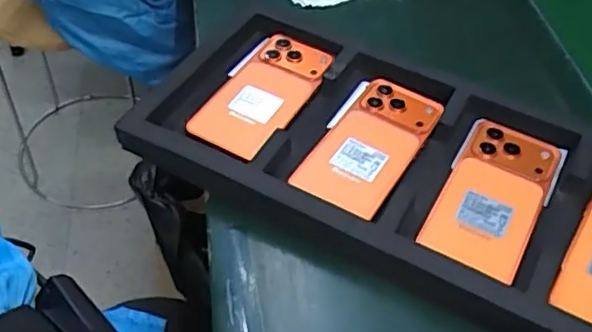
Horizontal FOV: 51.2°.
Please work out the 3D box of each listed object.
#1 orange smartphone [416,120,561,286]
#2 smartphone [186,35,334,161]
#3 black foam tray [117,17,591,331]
[{"bbox_3d":[0.161,0.020,0.498,0.075,0.015,0.165,25,51,16],"label":"orange smartphone"},{"bbox_3d":[-0.030,-0.069,0.574,0.081,0.009,0.156,22,50,13],"label":"smartphone"},{"bbox_3d":[0.103,-0.004,0.520,0.477,0.030,0.208,24,51,15],"label":"black foam tray"}]

